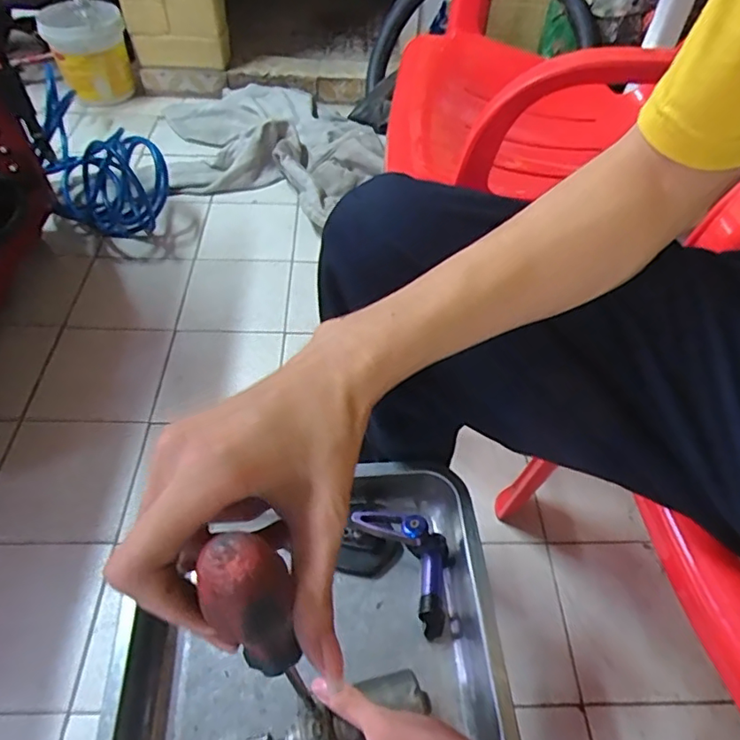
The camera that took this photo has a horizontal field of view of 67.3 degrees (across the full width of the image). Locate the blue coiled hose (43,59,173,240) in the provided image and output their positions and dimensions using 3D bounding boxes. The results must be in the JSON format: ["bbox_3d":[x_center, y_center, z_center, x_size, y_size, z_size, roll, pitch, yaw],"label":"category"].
[{"bbox_3d":[-0.574,-0.453,1.179,0.230,0.232,0.296,-28,58,-23],"label":"blue coiled hose"}]

